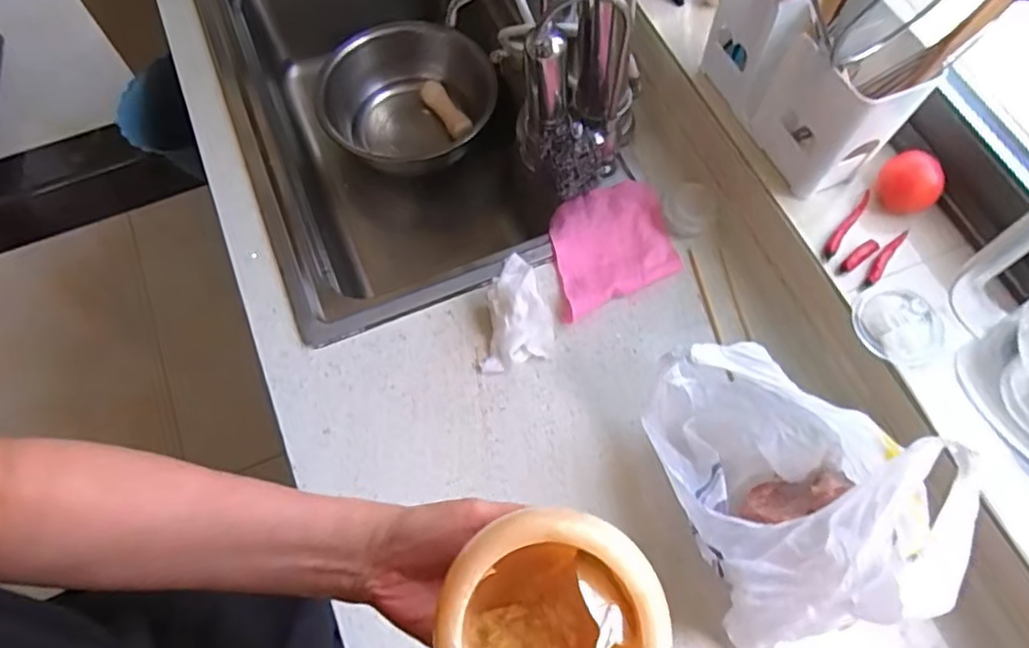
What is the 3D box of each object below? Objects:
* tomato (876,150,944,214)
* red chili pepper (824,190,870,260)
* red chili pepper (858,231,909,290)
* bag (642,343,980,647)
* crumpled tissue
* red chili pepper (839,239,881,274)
[{"bbox_3d":[0.400,-0.140,0.660,0.045,0.050,0.058,-40,72,-15],"label":"tomato"},{"bbox_3d":[0.338,-0.100,0.666,0.013,0.014,0.091,35,71,14],"label":"red chili pepper"},{"bbox_3d":[0.369,-0.067,0.649,0.015,0.013,0.084,35,72,14],"label":"red chili pepper"},{"bbox_3d":[0.239,0.133,0.562,0.178,0.183,0.243,-16,68,-6],"label":"bag"},{"bbox_3d":[0.007,-0.016,0.704,0.071,0.054,0.133,6,67,3],"label":"crumpled tissue"},{"bbox_3d":[0.345,-0.068,0.650,0.052,0.011,0.015,-32,71,-13],"label":"red chili pepper"}]

